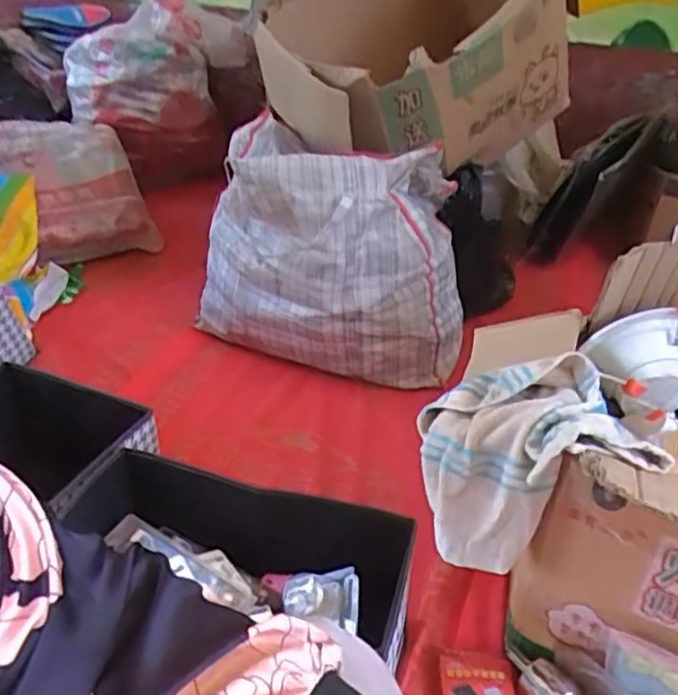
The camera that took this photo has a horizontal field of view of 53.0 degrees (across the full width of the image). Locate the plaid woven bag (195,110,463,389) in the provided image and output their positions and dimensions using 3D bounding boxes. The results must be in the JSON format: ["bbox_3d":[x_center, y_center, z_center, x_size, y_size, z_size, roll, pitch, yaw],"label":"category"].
[{"bbox_3d":[-0.015,-0.172,1.297,0.499,0.420,0.277,-3,35,-8],"label":"plaid woven bag"}]

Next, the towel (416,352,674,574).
[{"bbox_3d":[0.192,0.112,0.749,0.187,0.193,0.210,-2,35,-7],"label":"towel"}]

